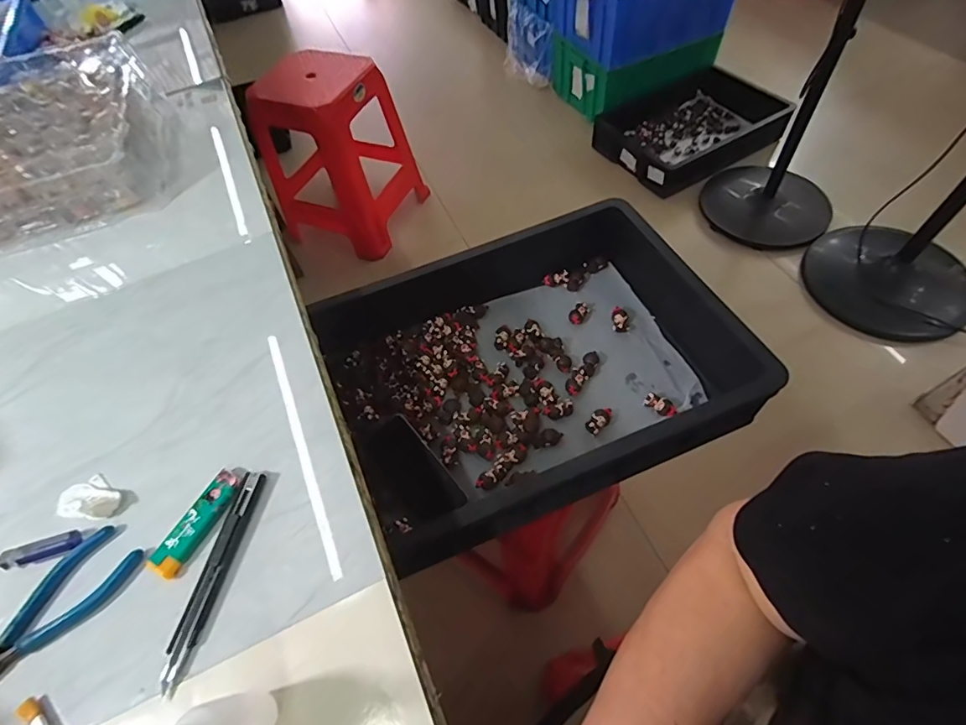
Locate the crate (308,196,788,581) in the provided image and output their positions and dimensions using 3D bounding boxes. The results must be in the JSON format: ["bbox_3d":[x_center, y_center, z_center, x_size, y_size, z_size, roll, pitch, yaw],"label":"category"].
[{"bbox_3d":[0.066,-0.014,0.720,0.517,0.149,0.447,-24,57,-9],"label":"crate"}]

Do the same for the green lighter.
[{"bbox_3d":[-0.211,0.119,0.351,0.027,0.010,0.078,23,62,20],"label":"green lighter"}]

